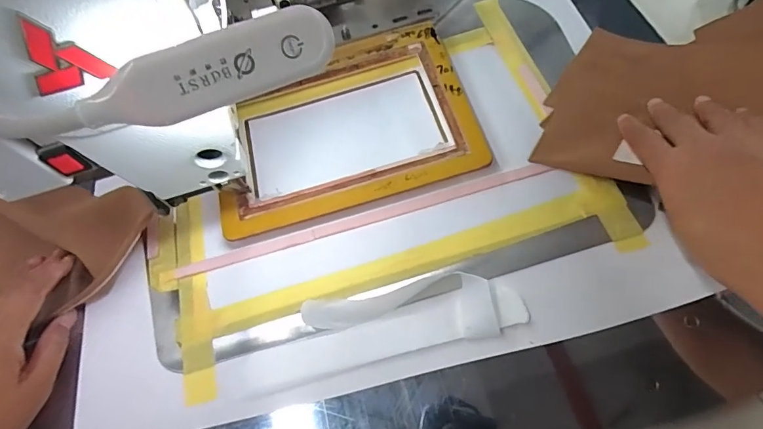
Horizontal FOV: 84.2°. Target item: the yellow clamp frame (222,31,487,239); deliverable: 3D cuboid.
[{"bbox_3d":[-0.037,-0.084,0.375,0.224,0.025,0.165,-16,63,-1],"label":"yellow clamp frame"}]

